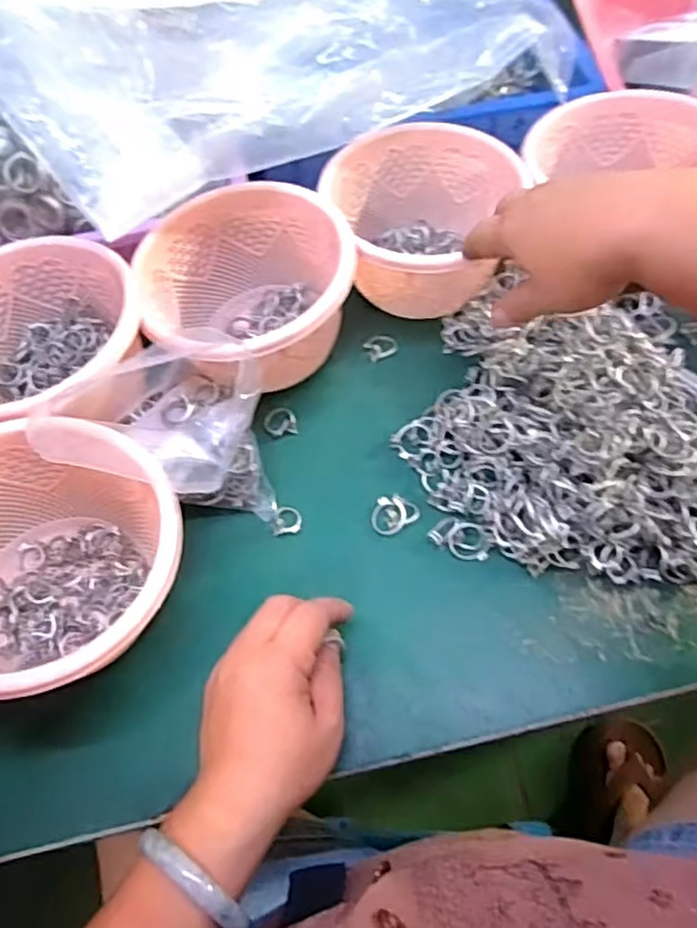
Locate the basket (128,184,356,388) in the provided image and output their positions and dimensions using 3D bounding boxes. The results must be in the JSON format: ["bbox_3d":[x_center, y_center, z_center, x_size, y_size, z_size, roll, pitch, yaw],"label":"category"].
[{"bbox_3d":[-0.068,-0.122,0.460,0.141,0.092,0.140,0,61,1],"label":"basket"}]

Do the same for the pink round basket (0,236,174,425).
[{"bbox_3d":[-0.205,-0.079,0.432,0.141,0.072,0.142,0,61,1],"label":"pink round basket"}]

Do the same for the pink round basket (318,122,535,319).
[{"bbox_3d":[0.053,-0.184,0.492,0.134,0.076,0.128,0,61,1],"label":"pink round basket"}]

